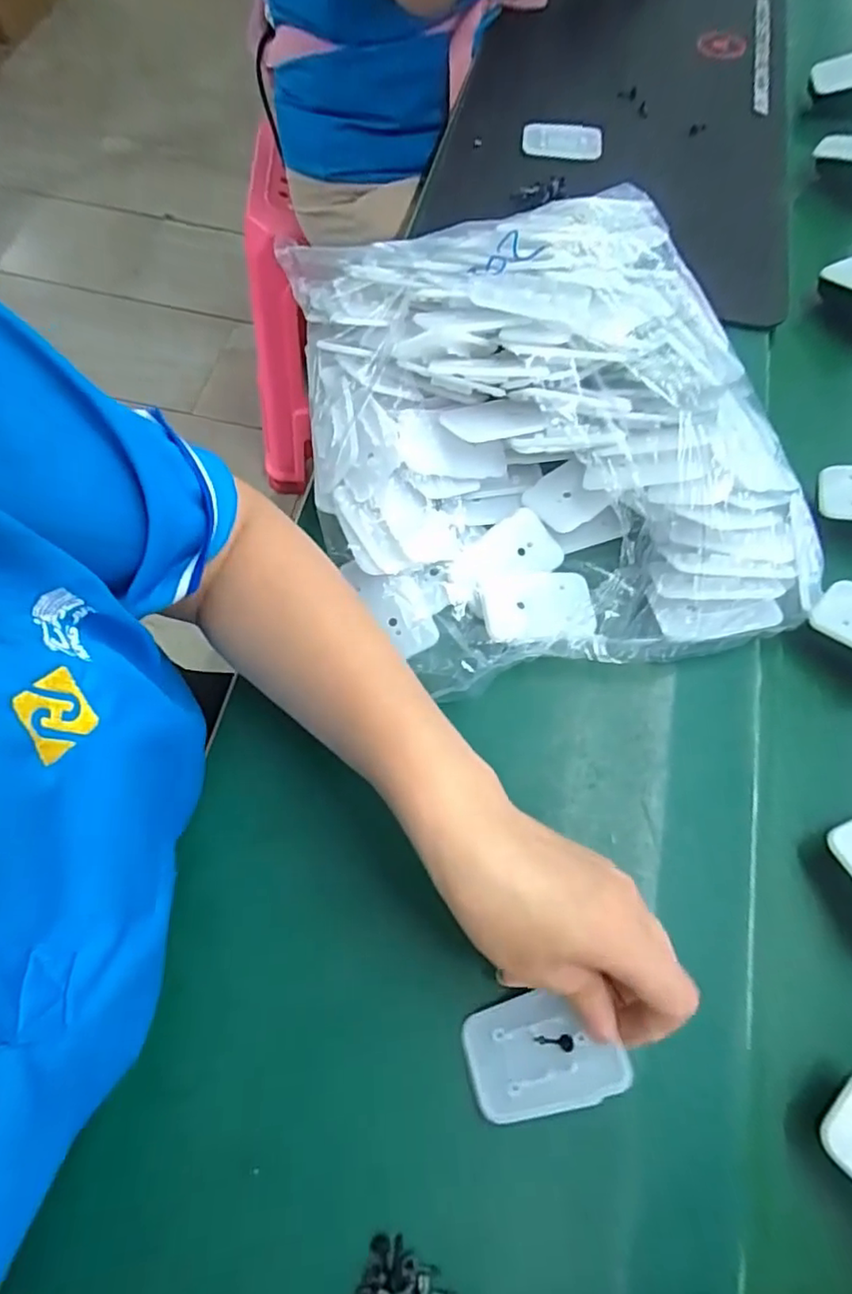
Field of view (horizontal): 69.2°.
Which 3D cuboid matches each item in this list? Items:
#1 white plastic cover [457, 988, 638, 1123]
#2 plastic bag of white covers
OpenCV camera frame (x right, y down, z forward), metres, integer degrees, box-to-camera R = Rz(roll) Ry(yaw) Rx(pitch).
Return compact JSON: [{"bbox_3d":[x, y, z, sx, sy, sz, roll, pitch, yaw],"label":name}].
[{"bbox_3d":[0.051,0.180,0.274,0.069,0.004,0.044,-24,62,13],"label":"white plastic cover"},{"bbox_3d":[0.070,-0.143,0.384,0.279,0.089,0.319,-8,67,-5],"label":"plastic bag of white covers"}]

